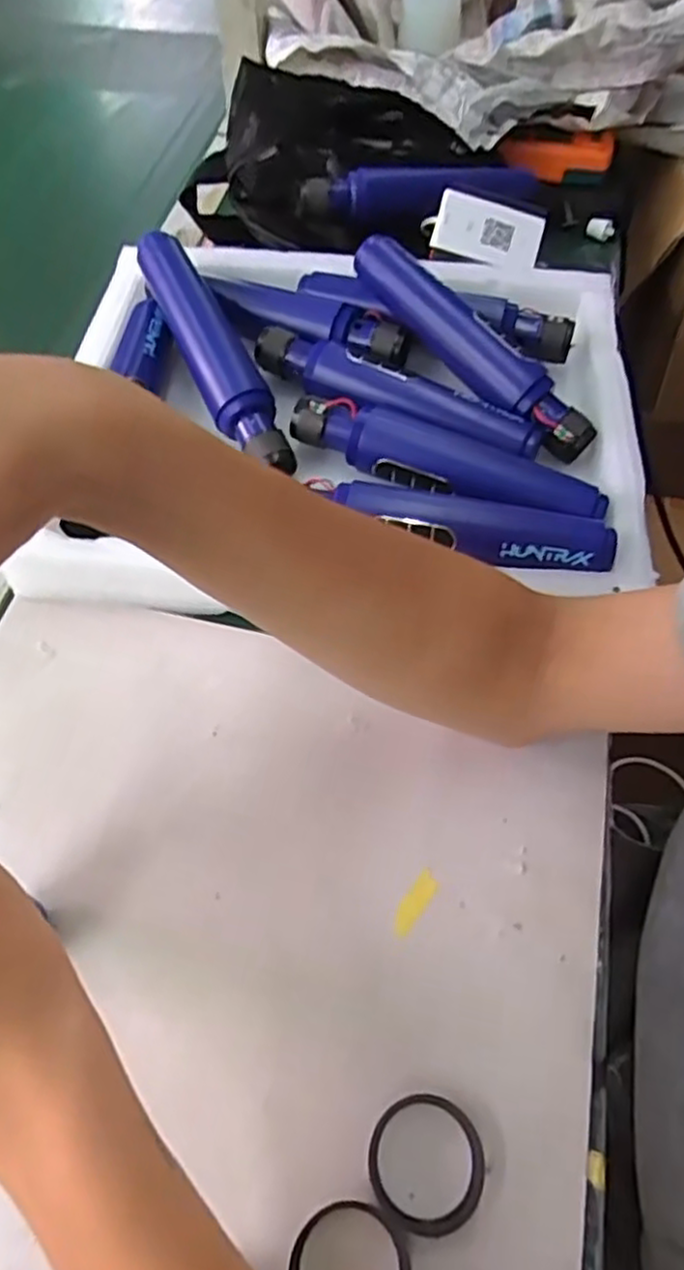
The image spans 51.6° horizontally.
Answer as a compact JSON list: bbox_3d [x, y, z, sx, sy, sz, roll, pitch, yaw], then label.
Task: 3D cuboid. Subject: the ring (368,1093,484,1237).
[{"bbox_3d":[0.034,0.208,0.279,0.045,0.006,0.044,1,58,-2],"label":"ring"}]

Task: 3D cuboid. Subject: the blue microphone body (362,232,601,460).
[{"bbox_3d":[0.079,-0.179,0.441,0.187,0.031,0.030,45,66,7],"label":"blue microphone body"}]

